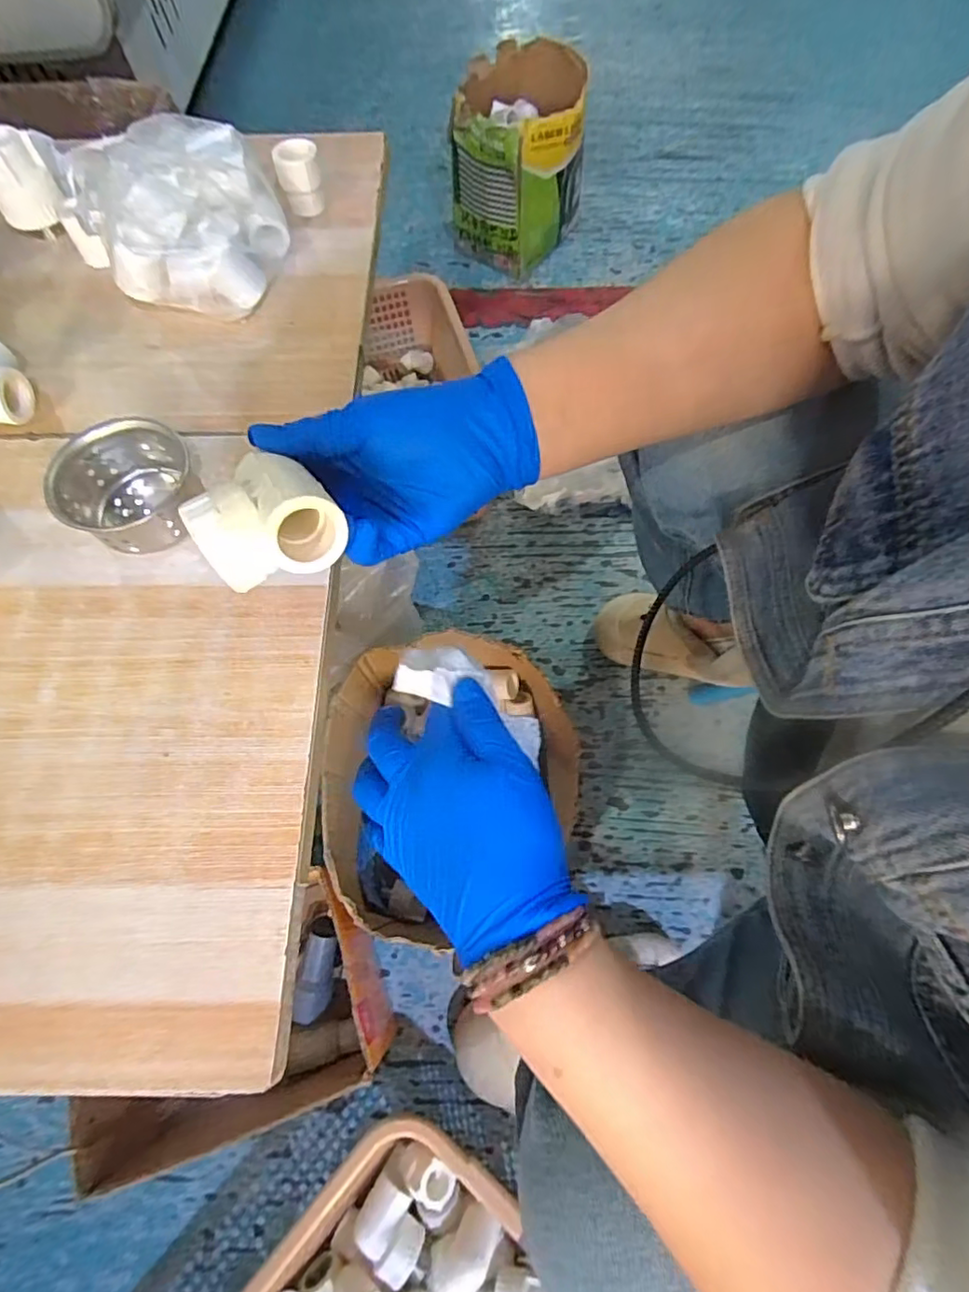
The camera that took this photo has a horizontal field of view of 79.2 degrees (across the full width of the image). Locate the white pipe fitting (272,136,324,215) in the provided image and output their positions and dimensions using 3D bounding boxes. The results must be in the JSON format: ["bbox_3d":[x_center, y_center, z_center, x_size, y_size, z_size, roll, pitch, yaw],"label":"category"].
[{"bbox_3d":[-0.141,-0.358,0.451,0.033,0.041,0.025,-16,69,-5],"label":"white pipe fitting"}]

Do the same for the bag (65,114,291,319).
[{"bbox_3d":[-0.212,-0.309,0.404,0.128,0.071,0.156,-21,69,-7],"label":"bag"}]

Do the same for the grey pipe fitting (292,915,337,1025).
[{"bbox_3d":[-0.178,0.346,0.627,0.034,0.033,0.098,3,68,3],"label":"grey pipe fitting"}]

